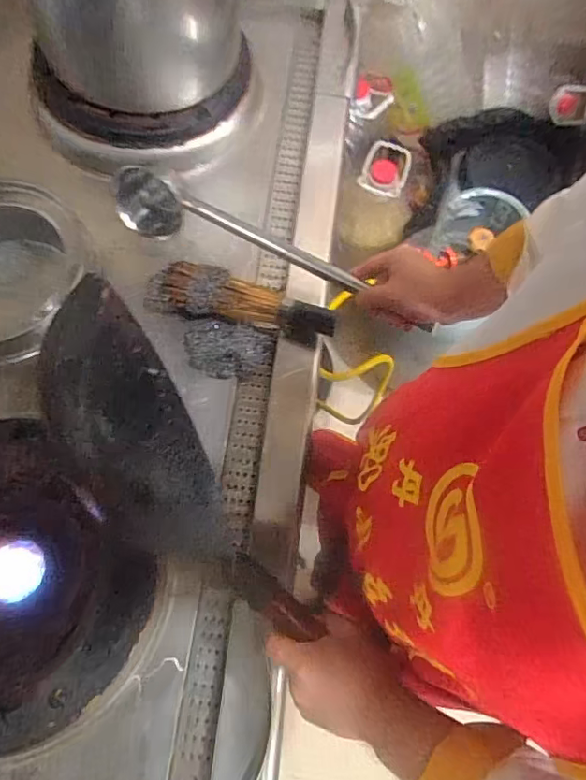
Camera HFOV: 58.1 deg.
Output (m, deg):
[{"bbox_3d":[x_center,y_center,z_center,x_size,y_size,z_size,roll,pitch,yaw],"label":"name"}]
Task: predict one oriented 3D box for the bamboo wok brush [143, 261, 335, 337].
[{"bbox_3d":[-0.080,-0.154,0.866,0.311,0.072,0.085,11,70,2],"label":"bamboo wok brush"}]

